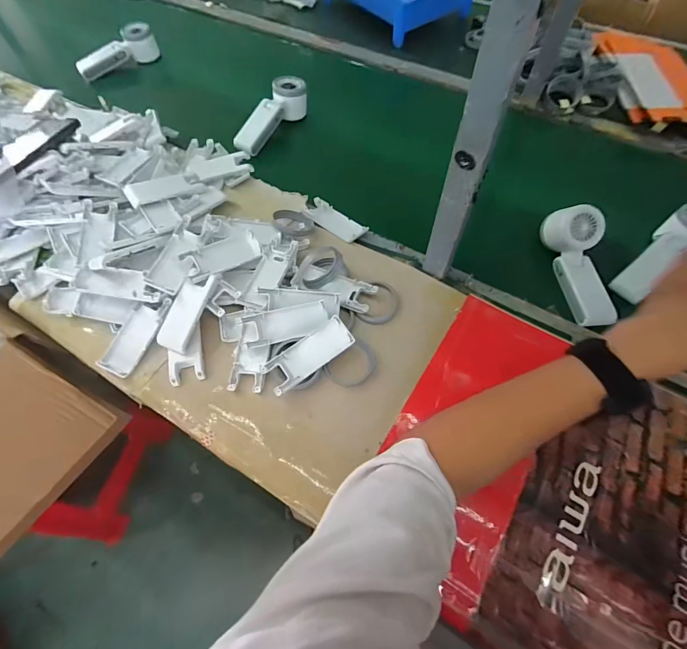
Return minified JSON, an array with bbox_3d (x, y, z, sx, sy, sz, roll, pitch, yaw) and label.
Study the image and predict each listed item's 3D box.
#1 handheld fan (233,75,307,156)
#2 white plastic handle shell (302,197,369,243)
[{"bbox_3d":[-0.130,-0.367,0.643,0.053,0.057,0.160,34,68,17],"label":"handheld fan"},{"bbox_3d":[-0.015,-0.157,0.540,0.104,0.008,0.043,38,69,18],"label":"white plastic handle shell"}]

